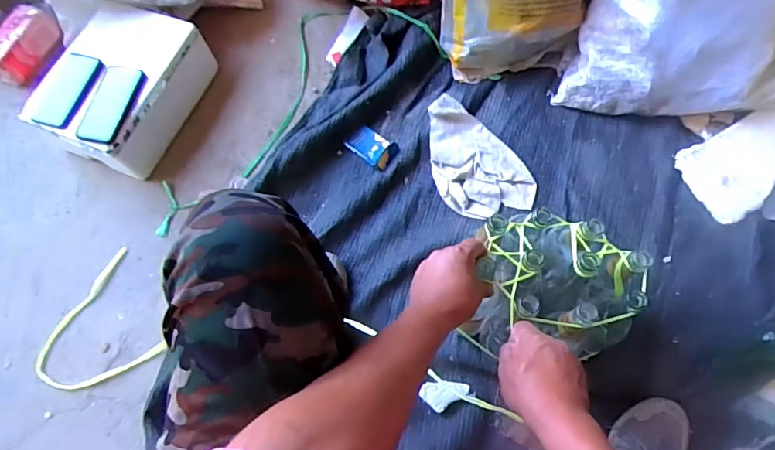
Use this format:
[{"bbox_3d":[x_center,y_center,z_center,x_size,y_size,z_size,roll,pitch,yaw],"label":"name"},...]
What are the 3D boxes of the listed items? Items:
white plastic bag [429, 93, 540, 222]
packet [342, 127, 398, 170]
[{"bbox_3d":[0.173,-0.146,0.958,0.183,0.047,0.265,-15,69,-3],"label":"white plastic bag"},{"bbox_3d":[-0.030,-0.157,0.991,0.103,0.014,0.065,37,75,15],"label":"packet"}]

